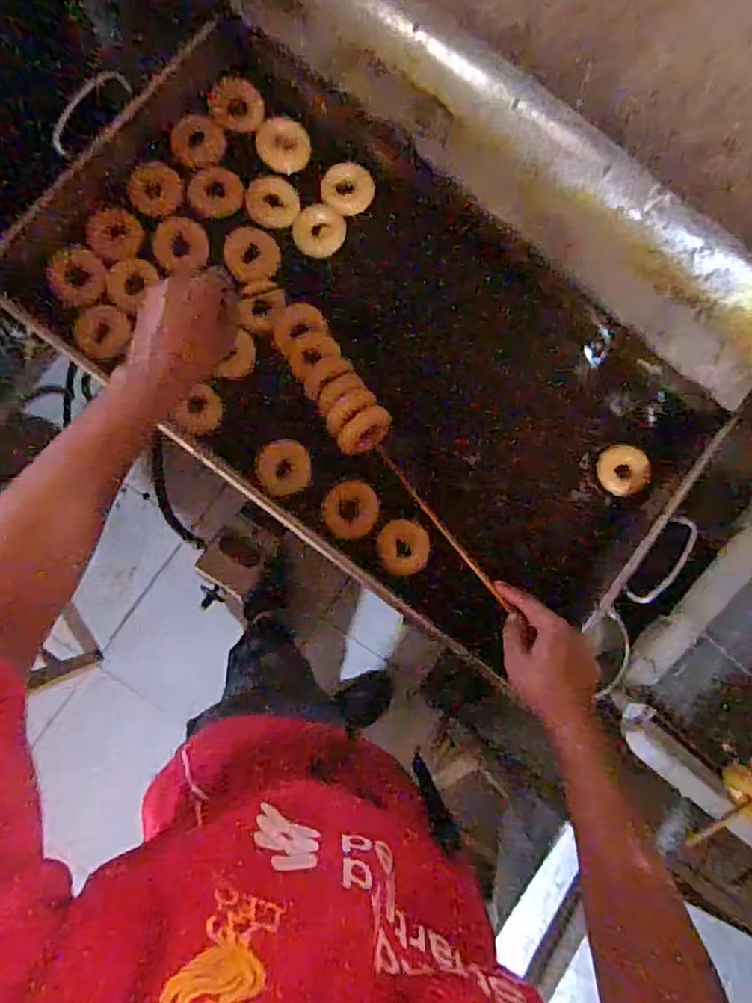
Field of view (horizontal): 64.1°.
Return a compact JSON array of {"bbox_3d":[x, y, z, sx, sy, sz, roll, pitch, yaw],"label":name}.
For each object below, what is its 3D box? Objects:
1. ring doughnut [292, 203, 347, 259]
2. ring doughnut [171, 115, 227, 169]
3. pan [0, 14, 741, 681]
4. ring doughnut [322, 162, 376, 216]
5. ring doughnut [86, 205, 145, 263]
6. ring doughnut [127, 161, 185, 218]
[{"bbox_3d":[-0.079,-0.372,0.829,0.066,0.026,0.066,1,85,-8],"label":"ring doughnut"},{"bbox_3d":[-0.235,-0.478,0.798,0.069,0.025,0.058,-23,88,-9],"label":"ring doughnut"},{"bbox_3d":[0.006,-0.197,0.778,0.853,0.122,0.477,34,81,-4],"label":"pan"},{"bbox_3d":[-0.038,-0.428,0.820,0.069,0.015,0.062,22,82,-5],"label":"ring doughnut"},{"bbox_3d":[-0.329,-0.338,0.756,0.065,0.019,0.062,1,85,-8],"label":"ring doughnut"},{"bbox_3d":[-0.286,-0.406,0.781,0.066,0.019,0.067,1,85,-8],"label":"ring doughnut"}]

